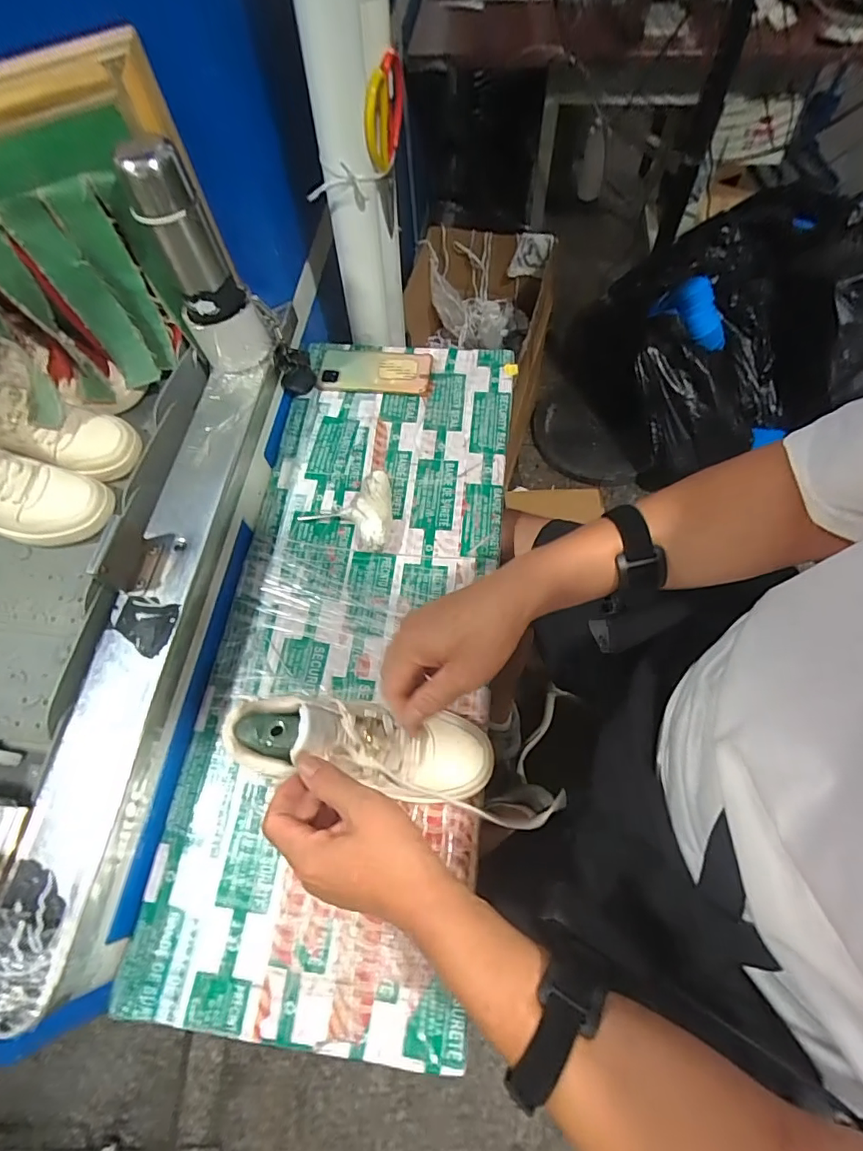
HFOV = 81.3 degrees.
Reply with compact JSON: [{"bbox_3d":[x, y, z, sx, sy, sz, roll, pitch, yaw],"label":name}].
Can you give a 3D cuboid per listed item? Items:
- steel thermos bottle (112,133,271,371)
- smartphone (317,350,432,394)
[{"bbox_3d":[-0.269,-0.351,0.580,0.091,0.219,0.078,-31,68,-11],"label":"steel thermos bottle"},{"bbox_3d":[-0.085,-0.306,0.750,0.166,0.012,0.075,4,66,5],"label":"smartphone"}]

